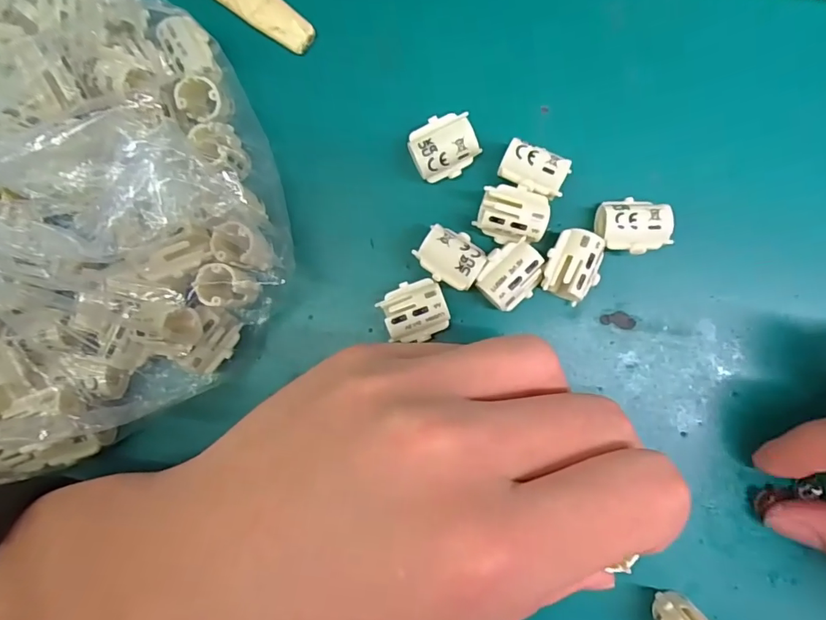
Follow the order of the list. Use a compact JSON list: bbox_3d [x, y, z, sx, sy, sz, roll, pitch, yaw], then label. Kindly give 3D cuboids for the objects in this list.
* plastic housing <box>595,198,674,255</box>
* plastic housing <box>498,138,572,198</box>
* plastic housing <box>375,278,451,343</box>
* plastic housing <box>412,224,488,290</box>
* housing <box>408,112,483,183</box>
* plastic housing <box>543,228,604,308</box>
[{"bbox_3d":[0.074,-0.028,0.168,0.024,0.014,0.017,-4,89,4],"label":"plastic housing"},{"bbox_3d":[0.041,-0.047,0.169,0.022,0.014,0.014,24,90,4],"label":"plastic housing"},{"bbox_3d":[0.001,0.001,0.170,0.021,0.015,0.019,-19,88,3],"label":"plastic housing"},{"bbox_3d":[0.013,-0.018,0.169,0.021,0.014,0.018,32,91,4],"label":"plastic housing"},{"bbox_3d":[0.011,-0.056,0.171,0.022,0.015,0.018,-19,88,3],"label":"housing"},{"bbox_3d":[0.054,-0.015,0.168,0.017,0.014,0.024,12,90,4],"label":"plastic housing"}]

